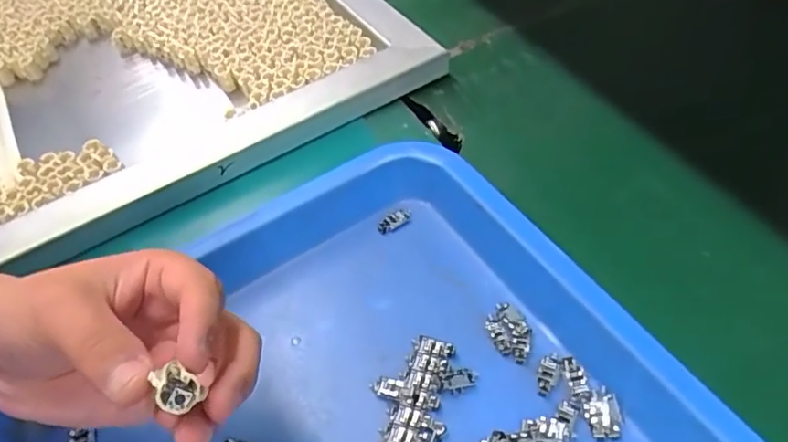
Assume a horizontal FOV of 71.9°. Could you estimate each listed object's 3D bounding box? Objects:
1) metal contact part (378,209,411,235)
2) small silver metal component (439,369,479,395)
[{"bbox_3d":[0.000,0.001,0.393,0.026,0.008,0.011,-33,57,-18],"label":"metal contact part"},{"bbox_3d":[0.037,0.090,0.309,0.022,0.004,0.014,-12,53,-3],"label":"small silver metal component"}]

